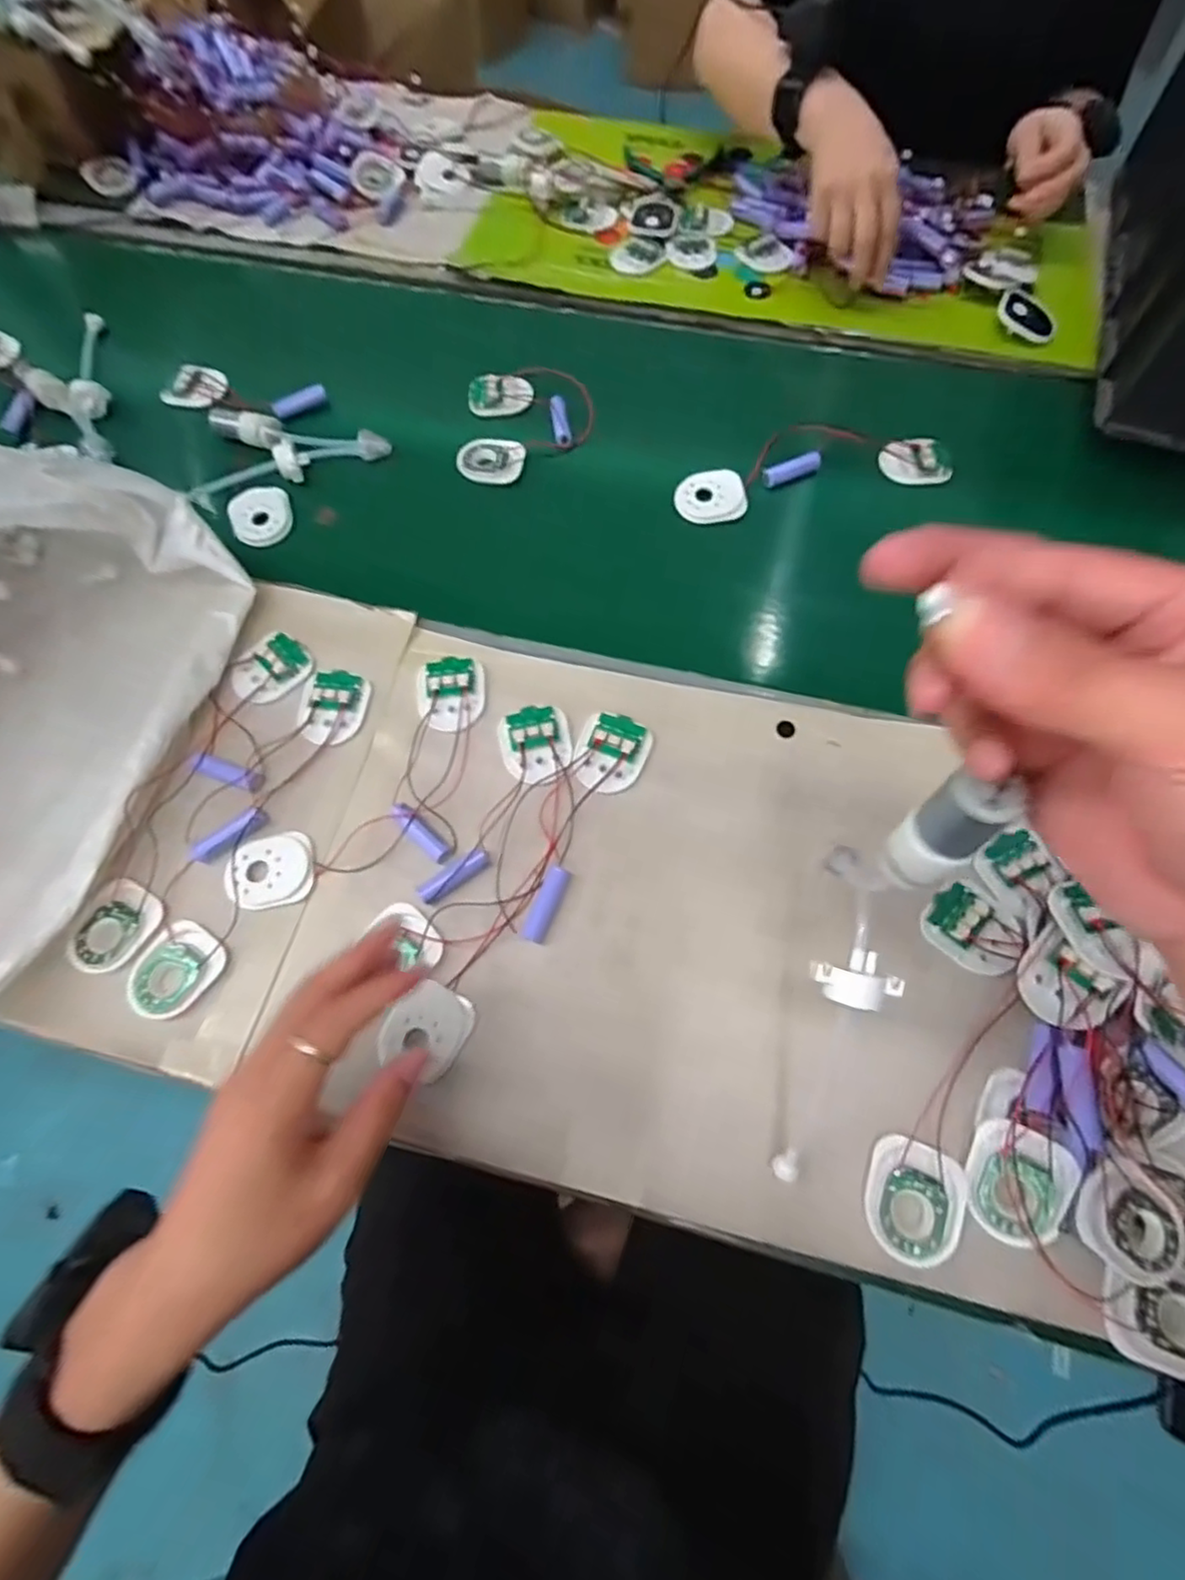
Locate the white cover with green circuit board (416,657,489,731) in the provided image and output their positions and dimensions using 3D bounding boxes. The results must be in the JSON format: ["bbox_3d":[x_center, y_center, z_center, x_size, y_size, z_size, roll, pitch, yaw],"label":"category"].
[{"bbox_3d":[-0.101,-0.068,0.470,0.049,0.011,0.057,-4,67,0],"label":"white cover with green circuit board"}]

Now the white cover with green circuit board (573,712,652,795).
[{"bbox_3d":[0.012,-0.025,0.449,0.048,0.011,0.057,22,70,11],"label":"white cover with green circuit board"}]

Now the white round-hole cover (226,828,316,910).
[{"bbox_3d":[-0.209,0.052,0.423,0.052,0.010,0.045,-20,68,-6],"label":"white round-hole cover"}]

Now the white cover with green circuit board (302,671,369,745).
[{"bbox_3d":[-0.186,-0.060,0.471,0.042,0.007,0.057,4,68,4],"label":"white cover with green circuit board"}]

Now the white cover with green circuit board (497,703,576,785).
[{"bbox_3d":[-0.039,-0.033,0.452,0.050,0.008,0.061,-14,67,-4],"label":"white cover with green circuit board"}]

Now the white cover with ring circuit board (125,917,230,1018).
[{"bbox_3d":[-0.261,0.112,0.405,0.050,0.005,0.060,28,71,13],"label":"white cover with ring circuit board"}]

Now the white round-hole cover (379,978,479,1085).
[{"bbox_3d":[-0.099,0.144,0.392,0.047,0.005,0.050,-1,67,2],"label":"white round-hole cover"}]

